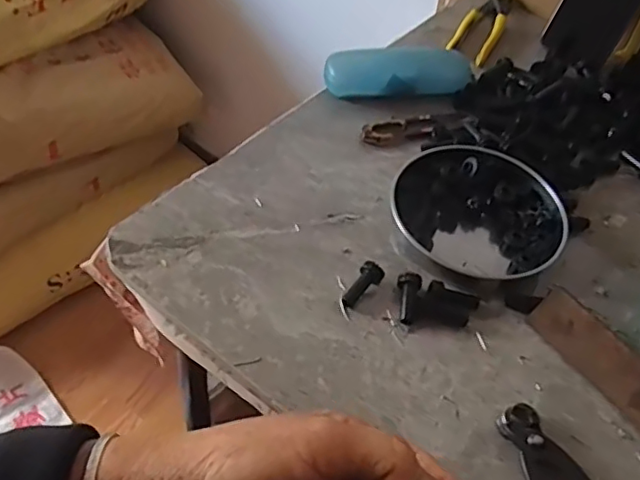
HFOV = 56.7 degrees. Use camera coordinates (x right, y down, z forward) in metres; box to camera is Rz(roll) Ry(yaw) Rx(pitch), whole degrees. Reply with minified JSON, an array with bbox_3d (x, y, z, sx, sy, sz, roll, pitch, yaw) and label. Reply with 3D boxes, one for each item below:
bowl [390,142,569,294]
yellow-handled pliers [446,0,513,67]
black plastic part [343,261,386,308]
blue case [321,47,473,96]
[{"bbox_3d":[0.128,-0.018,0.485,0.134,0.038,0.137,4,50,-5],"label":"bowl"},{"bbox_3d":[0.193,-0.253,0.696,0.046,0.016,0.163,25,52,12],"label":"yellow-handled pliers"},{"bbox_3d":[0.032,0.034,0.434,0.017,0.012,0.038,29,53,15],"label":"black plastic part"},{"bbox_3d":[0.081,-0.165,0.591,0.150,0.046,0.032,-3,51,-11],"label":"blue case"}]

